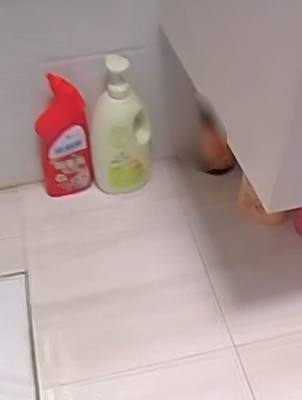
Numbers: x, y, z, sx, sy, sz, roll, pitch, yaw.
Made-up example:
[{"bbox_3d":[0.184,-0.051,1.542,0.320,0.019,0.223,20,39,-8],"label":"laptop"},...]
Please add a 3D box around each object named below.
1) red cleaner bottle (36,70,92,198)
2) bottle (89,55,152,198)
[{"bbox_3d":[-0.158,-0.114,1.009,0.091,0.224,0.062,-5,48,-5],"label":"red cleaner bottle"},{"bbox_3d":[-0.055,-0.124,1.000,0.107,0.267,0.057,-8,48,-8],"label":"bottle"}]

